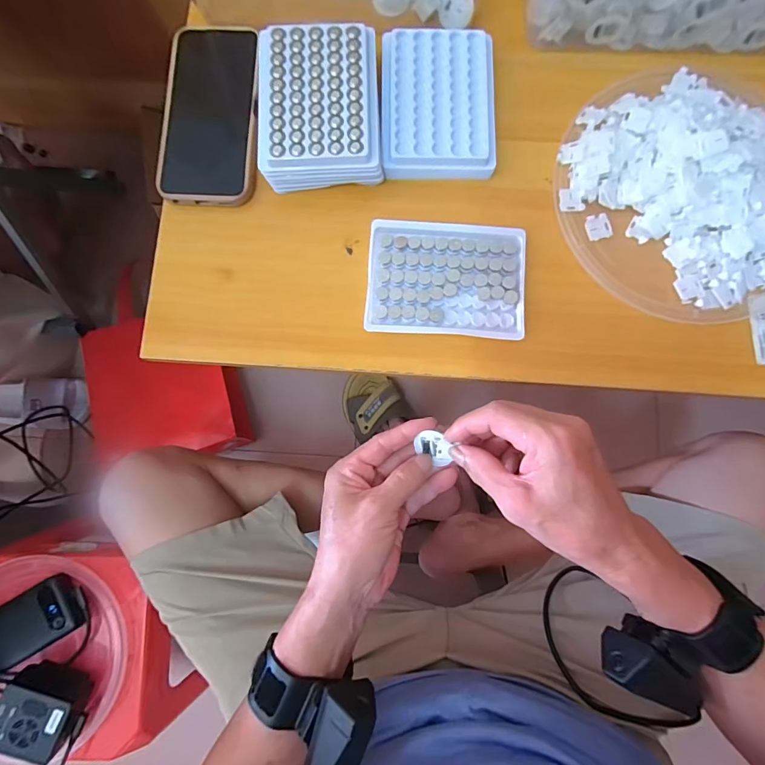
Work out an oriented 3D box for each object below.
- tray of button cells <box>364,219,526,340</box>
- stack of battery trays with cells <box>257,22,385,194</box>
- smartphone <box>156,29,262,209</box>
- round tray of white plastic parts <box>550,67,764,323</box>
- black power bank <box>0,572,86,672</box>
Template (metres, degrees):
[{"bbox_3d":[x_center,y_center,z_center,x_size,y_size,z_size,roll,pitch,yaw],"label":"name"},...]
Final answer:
[{"bbox_3d":[0.053,-0.086,0.345,0.127,0.014,0.093,3,82,1],"label":"tray of button cells"},{"bbox_3d":[-0.052,-0.229,0.345,0.096,0.033,0.122,-2,82,0],"label":"stack of battery trays with cells"},{"bbox_3d":[-0.149,-0.232,0.354,0.084,0.017,0.158,4,82,1],"label":"smartphone"},{"bbox_3d":[0.261,-0.163,0.347,0.223,0.032,0.203,0,82,1],"label":"round tray of white plastic parts"},{"bbox_3d":[-0.441,0.298,0.502,0.142,0.035,0.069,-28,83,-3],"label":"black power bank"}]

